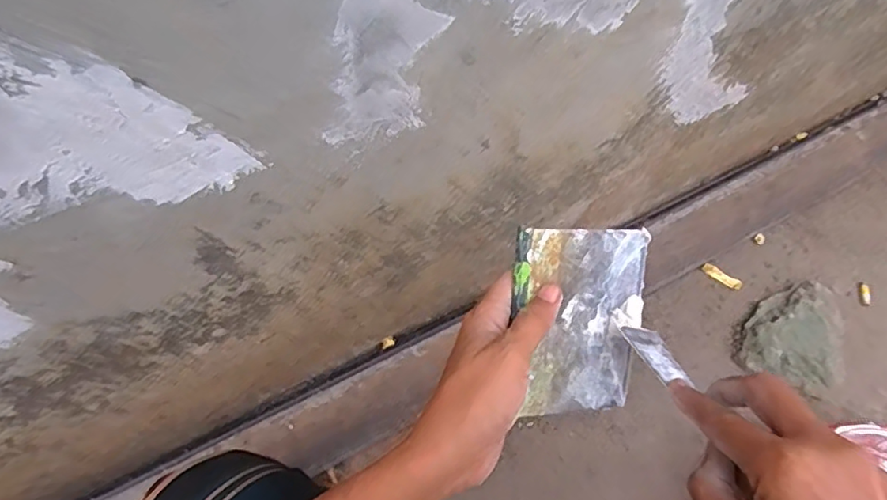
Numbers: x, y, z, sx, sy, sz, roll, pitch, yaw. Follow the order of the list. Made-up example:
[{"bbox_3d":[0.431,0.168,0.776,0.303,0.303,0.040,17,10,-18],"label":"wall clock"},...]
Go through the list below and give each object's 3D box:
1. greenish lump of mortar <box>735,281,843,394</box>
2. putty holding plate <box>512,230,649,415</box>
[{"bbox_3d":[0.439,0.101,0.696,0.121,0.051,0.128,1,65,-2],"label":"greenish lump of mortar"},{"bbox_3d":[0.083,0.046,0.351,0.088,0.007,0.117,-1,101,-19],"label":"putty holding plate"}]

